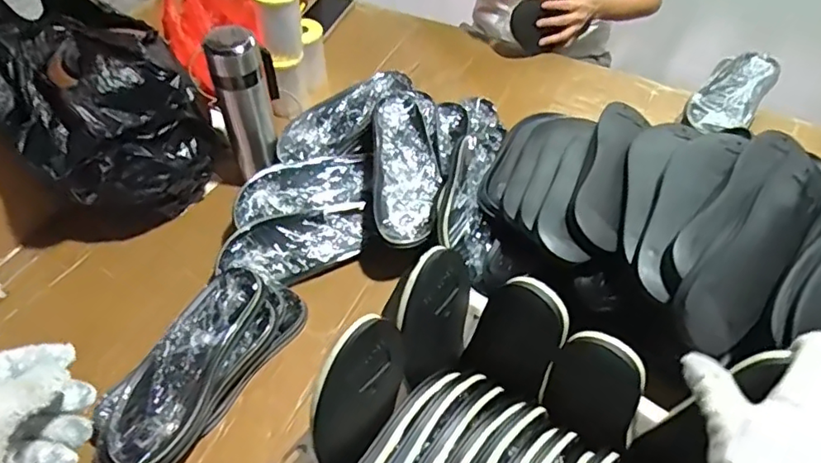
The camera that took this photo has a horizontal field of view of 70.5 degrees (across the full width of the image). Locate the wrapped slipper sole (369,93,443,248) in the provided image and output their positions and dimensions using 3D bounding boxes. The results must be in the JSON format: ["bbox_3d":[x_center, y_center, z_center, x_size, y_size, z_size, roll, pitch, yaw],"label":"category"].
[{"bbox_3d":[-0.009,-0.089,0.785,0.088,0.015,0.230,-3,64,-3],"label":"wrapped slipper sole"}]

